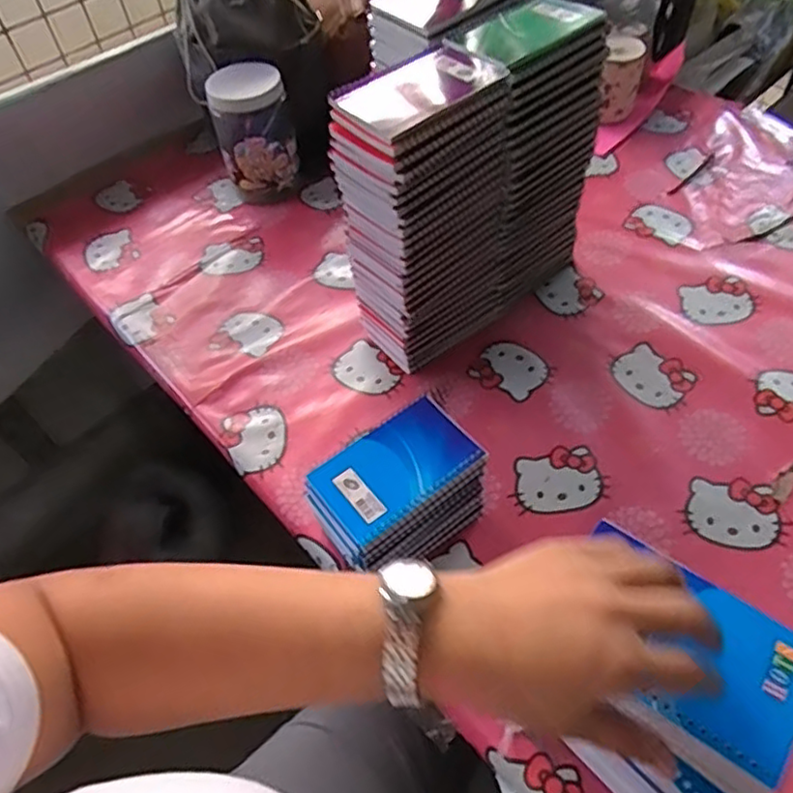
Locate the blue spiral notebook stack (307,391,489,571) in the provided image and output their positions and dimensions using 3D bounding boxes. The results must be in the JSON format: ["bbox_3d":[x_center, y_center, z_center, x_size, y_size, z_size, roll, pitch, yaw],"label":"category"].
[{"bbox_3d":[0.004,0.092,0.582,0.145,0.096,0.101,-36,59,-21],"label":"blue spiral notebook stack"}]

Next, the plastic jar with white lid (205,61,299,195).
[{"bbox_3d":[-0.194,-0.360,0.903,0.102,0.157,0.091,-16,54,-8],"label":"plastic jar with white lid"}]

